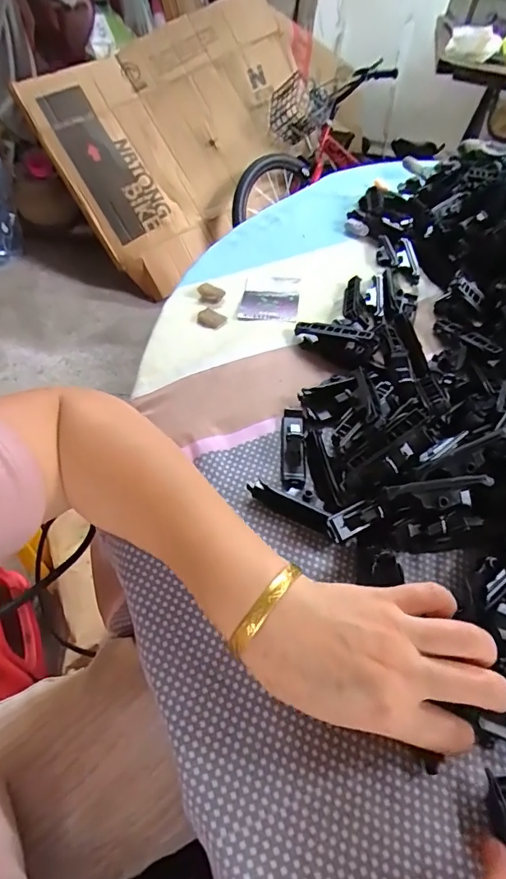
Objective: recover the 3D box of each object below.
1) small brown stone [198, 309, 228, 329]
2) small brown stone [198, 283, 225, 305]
[{"bbox_3d":[-0.042,-0.123,0.491,0.028,0.007,0.022,22,52,14],"label":"small brown stone"},{"bbox_3d":[-0.045,-0.158,0.518,0.024,0.014,0.022,2,50,-2],"label":"small brown stone"}]

